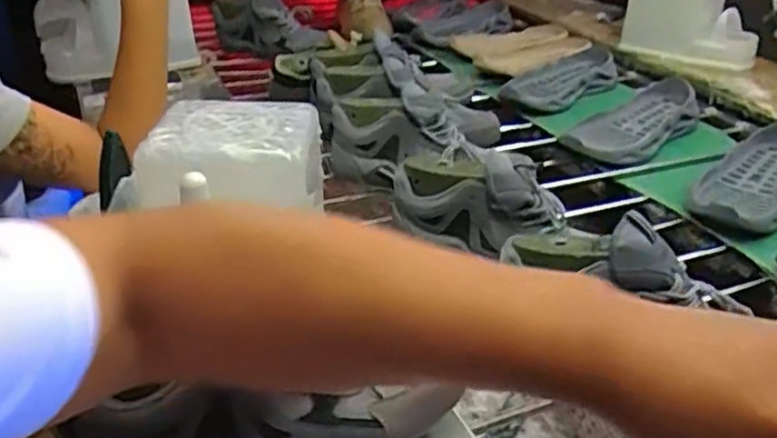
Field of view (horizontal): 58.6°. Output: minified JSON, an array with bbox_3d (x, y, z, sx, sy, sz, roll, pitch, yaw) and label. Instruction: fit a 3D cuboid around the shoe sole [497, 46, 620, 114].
[{"bbox_3d":[0.333,-0.262,1.322,0.120,0.054,0.297,26,39,37],"label":"shoe sole"}]

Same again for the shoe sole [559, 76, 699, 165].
[{"bbox_3d":[0.411,-0.158,1.145,0.290,0.066,0.129,-27,40,-37],"label":"shoe sole"}]

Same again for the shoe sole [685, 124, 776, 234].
[{"bbox_3d":[0.512,-0.054,0.975,0.117,0.058,0.289,22,37,33],"label":"shoe sole"}]

